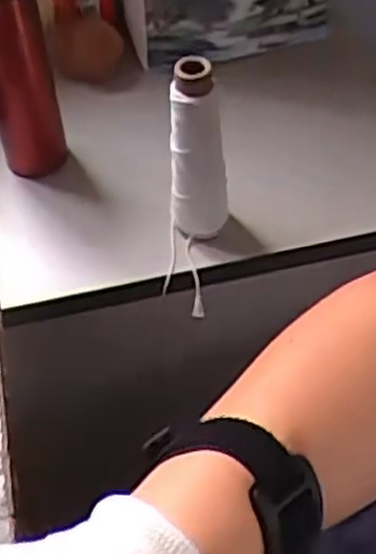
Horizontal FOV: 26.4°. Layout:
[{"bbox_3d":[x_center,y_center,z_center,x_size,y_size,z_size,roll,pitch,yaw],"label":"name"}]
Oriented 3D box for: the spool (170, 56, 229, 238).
[{"bbox_3d":[0.009,-0.101,0.697,0.046,0.190,0.046,-2,50,2],"label":"spool"}]

